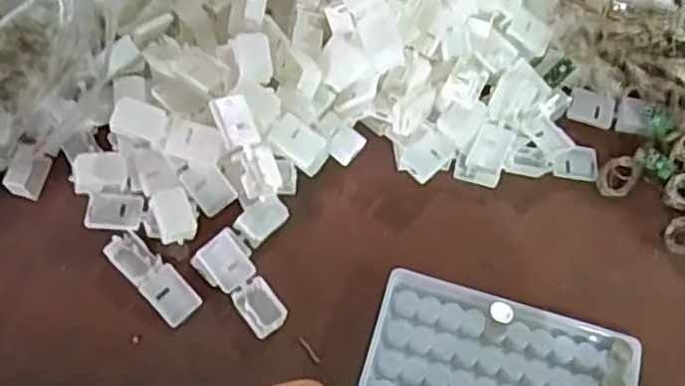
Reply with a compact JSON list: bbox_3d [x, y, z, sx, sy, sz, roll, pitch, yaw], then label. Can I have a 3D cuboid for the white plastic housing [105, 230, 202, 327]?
[{"bbox_3d":[-0.097,0.042,0.355,0.020,0.007,0.055,-41,72,-20],"label":"white plastic housing"}]

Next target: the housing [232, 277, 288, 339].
[{"bbox_3d":[-0.041,0.058,0.352,0.020,0.004,0.027,-34,70,-18],"label":"housing"}]

